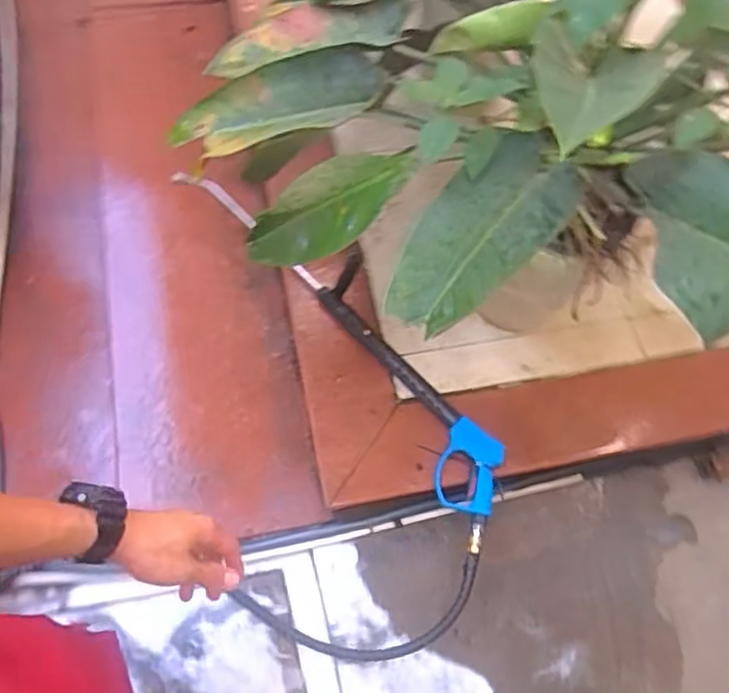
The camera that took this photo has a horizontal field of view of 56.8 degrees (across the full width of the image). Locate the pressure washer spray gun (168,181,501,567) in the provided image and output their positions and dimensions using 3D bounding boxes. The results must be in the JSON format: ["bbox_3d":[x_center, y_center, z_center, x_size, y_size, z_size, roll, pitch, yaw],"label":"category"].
[{"bbox_3d":[-0.050,-0.054,1.495,0.194,0.093,1.091,-36,72,-11],"label":"pressure washer spray gun"}]

